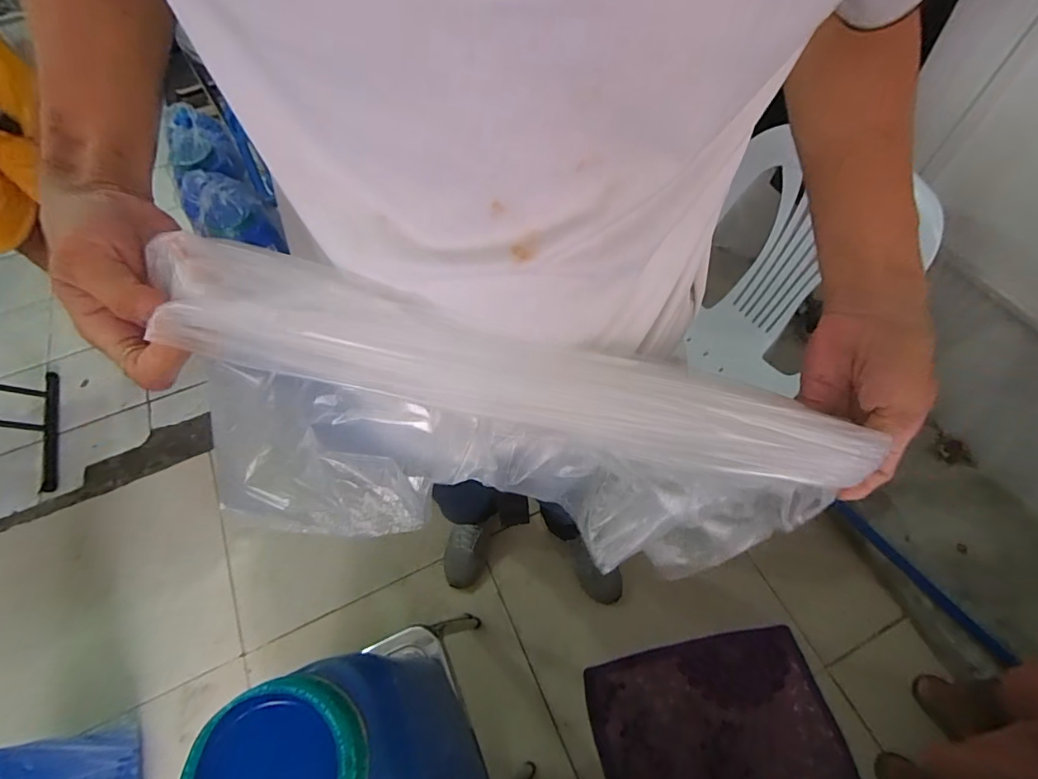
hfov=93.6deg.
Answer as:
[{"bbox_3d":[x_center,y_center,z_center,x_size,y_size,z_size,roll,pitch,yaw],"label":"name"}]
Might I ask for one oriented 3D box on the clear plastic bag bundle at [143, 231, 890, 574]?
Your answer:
[{"bbox_3d":[-0.003,0.038,0.318,0.414,0.127,0.123,13,58,-9],"label":"clear plastic bag bundle"}]

